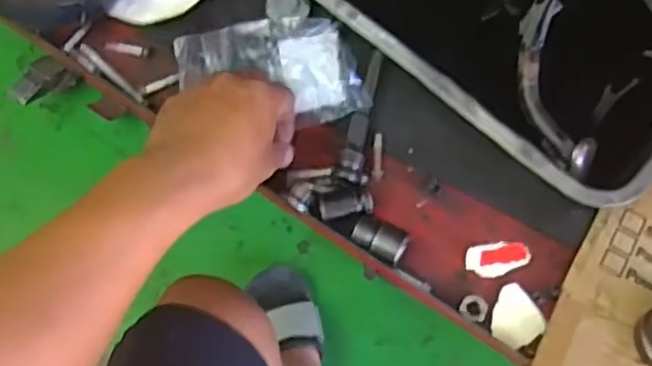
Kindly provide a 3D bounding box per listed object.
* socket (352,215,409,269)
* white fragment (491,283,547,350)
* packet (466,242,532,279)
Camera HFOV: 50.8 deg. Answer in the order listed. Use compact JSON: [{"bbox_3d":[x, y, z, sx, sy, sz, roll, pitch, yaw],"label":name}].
[{"bbox_3d":[0.040,0.044,0.516,0.042,0.028,0.026,32,72,14],"label":"socket"},{"bbox_3d":[0.137,0.099,0.503,0.035,0.011,0.040,-32,70,-11],"label":"white fragment"},{"bbox_3d":[0.129,0.057,0.515,0.047,0.005,0.026,-5,68,0],"label":"packet"}]

